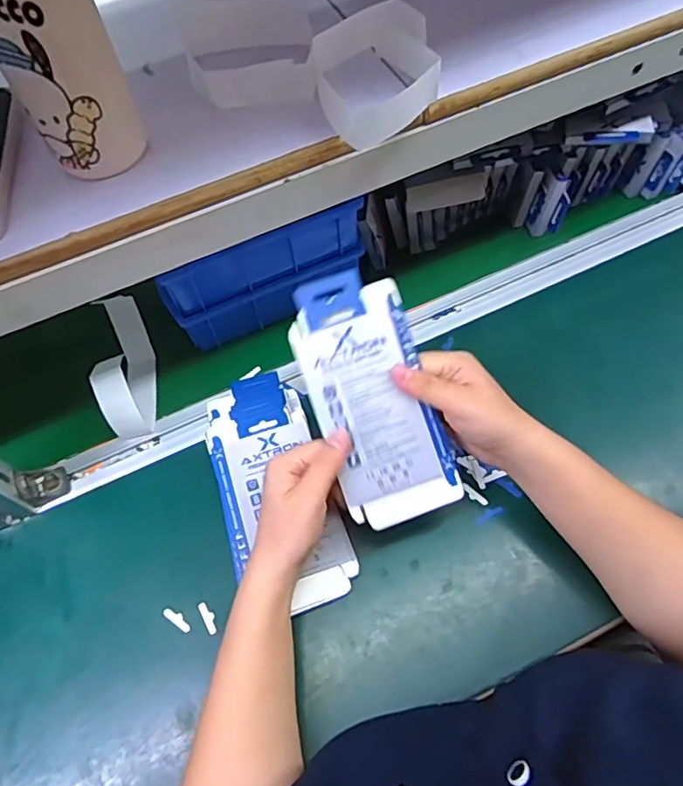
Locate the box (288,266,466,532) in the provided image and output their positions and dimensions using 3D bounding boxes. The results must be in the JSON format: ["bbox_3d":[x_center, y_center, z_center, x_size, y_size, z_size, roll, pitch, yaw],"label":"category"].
[{"bbox_3d":[0.024,0.004,0.436,0.088,0.012,0.191,-21,92,-7],"label":"box"}]

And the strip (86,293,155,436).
[{"bbox_3d":[-0.211,-0.020,0.554,0.045,0.073,0.125,-8,61,0],"label":"strip"}]

